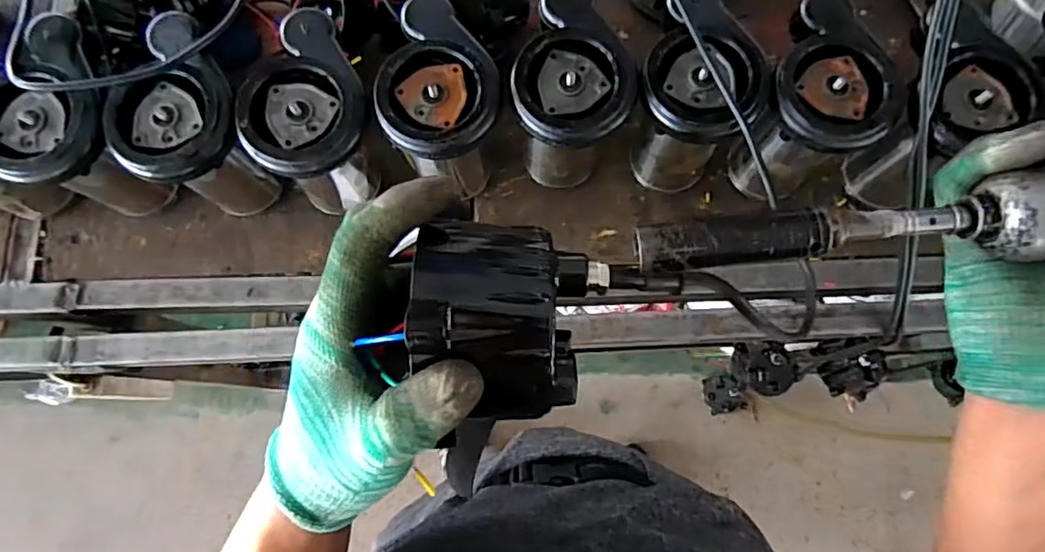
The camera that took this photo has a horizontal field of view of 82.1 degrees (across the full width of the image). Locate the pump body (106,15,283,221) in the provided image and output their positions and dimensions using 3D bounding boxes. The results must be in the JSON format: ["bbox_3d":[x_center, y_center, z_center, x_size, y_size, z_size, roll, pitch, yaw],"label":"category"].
[{"bbox_3d":[-0.346,-0.150,0.661,0.124,0.186,0.157,-33,79,-6],"label":"pump body"}]

